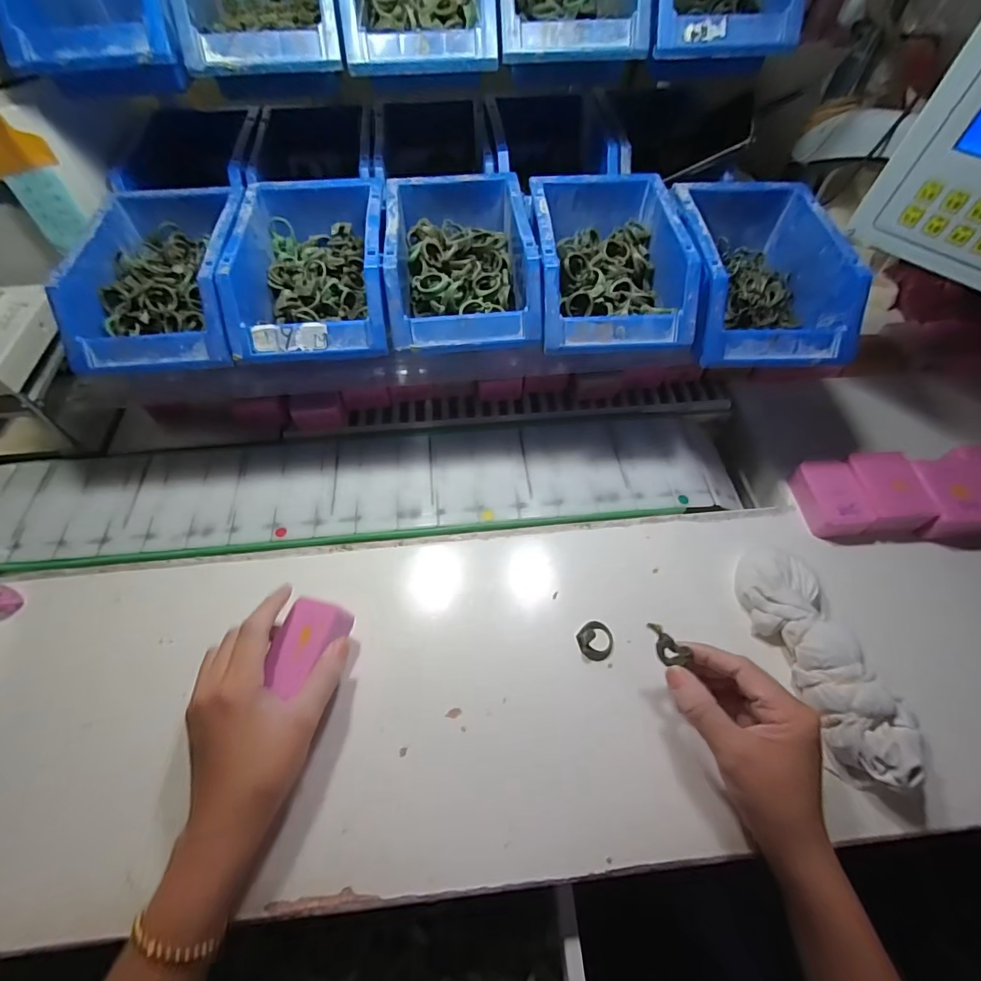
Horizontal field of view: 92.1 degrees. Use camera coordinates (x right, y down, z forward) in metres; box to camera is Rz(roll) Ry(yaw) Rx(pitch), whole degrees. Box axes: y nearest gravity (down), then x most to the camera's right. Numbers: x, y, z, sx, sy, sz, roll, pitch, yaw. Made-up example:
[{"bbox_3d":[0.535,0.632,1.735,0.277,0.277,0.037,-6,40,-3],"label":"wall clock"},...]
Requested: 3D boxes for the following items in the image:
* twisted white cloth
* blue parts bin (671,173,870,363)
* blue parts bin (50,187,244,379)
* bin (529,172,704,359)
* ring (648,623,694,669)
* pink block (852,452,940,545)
[{"bbox_3d":[0.259,0.125,0.367,0.065,0.044,0.181,-12,59,-7],"label":"twisted white cloth"},{"bbox_3d":[0.227,-0.189,0.410,0.122,0.062,0.182,-2,57,-2],"label":"blue parts bin"},{"bbox_3d":[-0.274,-0.183,0.404,0.120,0.065,0.183,-5,57,-3],"label":"blue parts bin"},{"bbox_3d":[0.102,-0.201,0.421,0.124,0.066,0.179,-2,57,-1],"label":"bin"},{"bbox_3d":[0.126,0.112,0.339,0.036,0.011,0.017,36,65,20],"label":"ring"},{"bbox_3d":[0.375,0.004,0.453,0.053,0.036,0.079,-2,58,-1],"label":"pink block"}]

